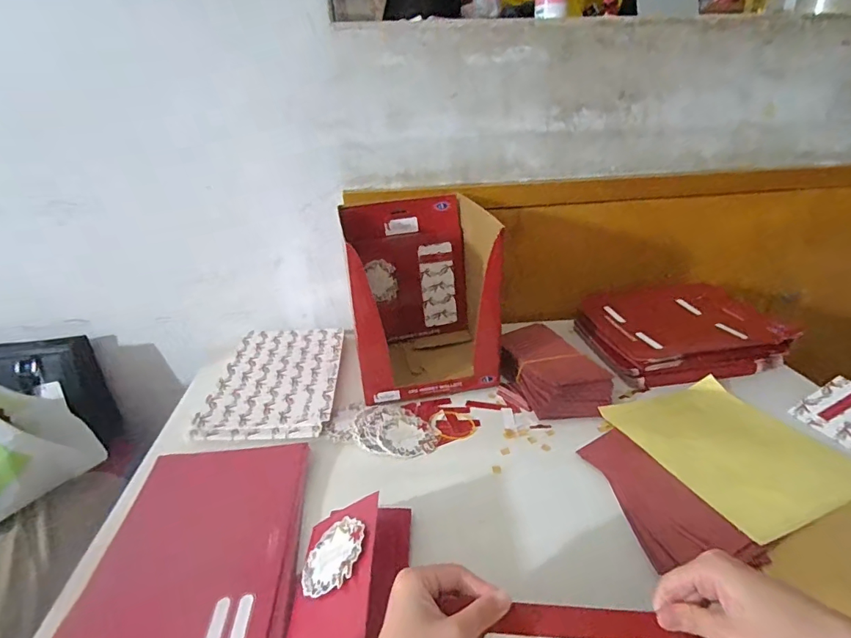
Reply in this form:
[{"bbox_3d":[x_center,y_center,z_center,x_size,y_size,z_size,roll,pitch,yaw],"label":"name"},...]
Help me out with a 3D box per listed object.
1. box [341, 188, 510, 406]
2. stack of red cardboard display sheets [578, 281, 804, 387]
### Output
[{"bbox_3d":[-0.008,-0.040,0.708,0.209,0.242,0.215,-7,25,-10],"label":"box"},{"bbox_3d":[0.409,0.021,0.750,0.259,0.061,0.197,-5,24,-4],"label":"stack of red cardboard display sheets"}]

